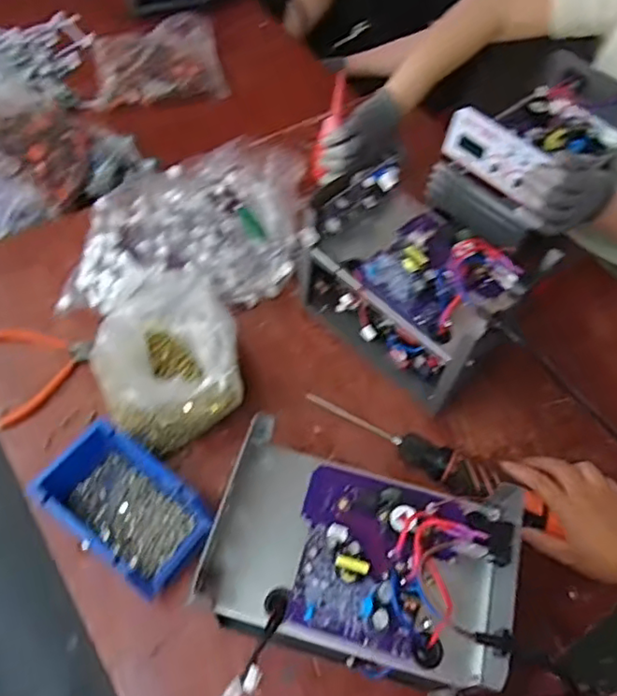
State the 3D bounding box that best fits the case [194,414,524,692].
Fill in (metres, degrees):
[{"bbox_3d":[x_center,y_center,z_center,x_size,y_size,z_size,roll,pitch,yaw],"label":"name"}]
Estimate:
[{"bbox_3d":[0.041,0.165,0.487,0.238,0.075,0.152,16,59,6],"label":"case"}]

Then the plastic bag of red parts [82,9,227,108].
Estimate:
[{"bbox_3d":[-0.301,-0.546,1.140,0.262,0.062,0.205,-14,61,-12],"label":"plastic bag of red parts"}]

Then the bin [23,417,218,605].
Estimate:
[{"bbox_3d":[-0.183,0.162,0.608,0.158,0.069,0.101,34,63,16],"label":"bin"}]

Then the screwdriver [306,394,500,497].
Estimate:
[{"bbox_3d":[0.106,0.101,0.673,0.220,0.027,0.037,31,62,15],"label":"screwdriver"}]

